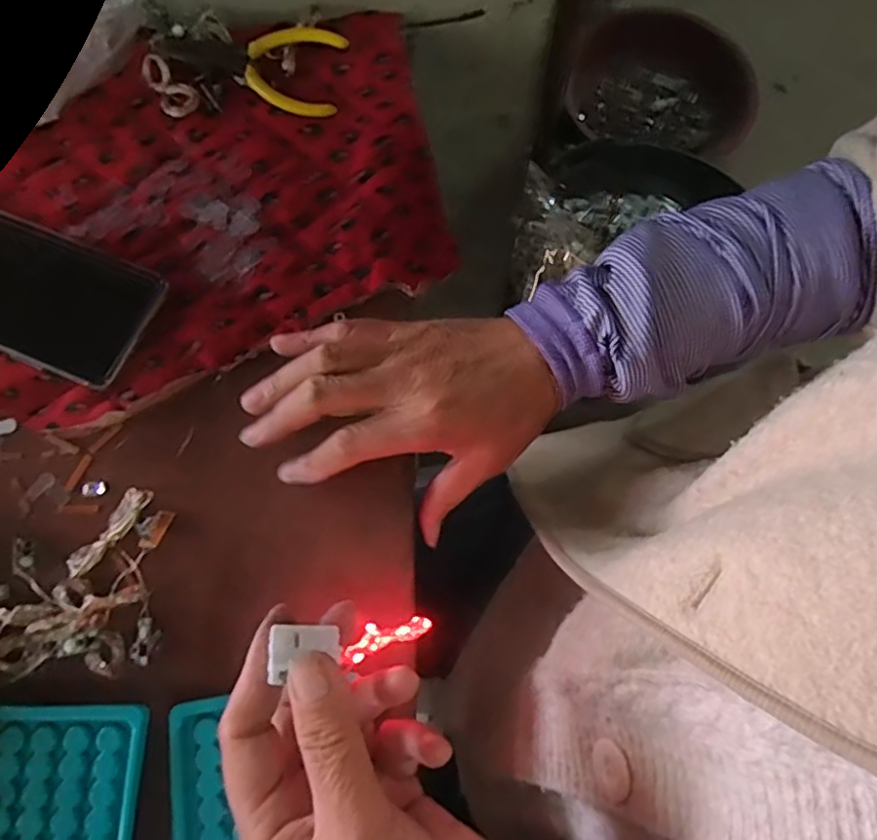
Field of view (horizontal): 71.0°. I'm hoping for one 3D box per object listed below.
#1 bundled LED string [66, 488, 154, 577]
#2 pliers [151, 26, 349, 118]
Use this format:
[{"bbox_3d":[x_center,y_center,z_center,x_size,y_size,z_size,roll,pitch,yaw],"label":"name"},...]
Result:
[{"bbox_3d":[-0.176,0.060,0.331,0.017,0.005,0.055,34,77,10],"label":"bundled LED string"},{"bbox_3d":[-0.126,-0.234,0.400,0.123,0.016,0.054,8,74,3],"label":"pliers"}]

